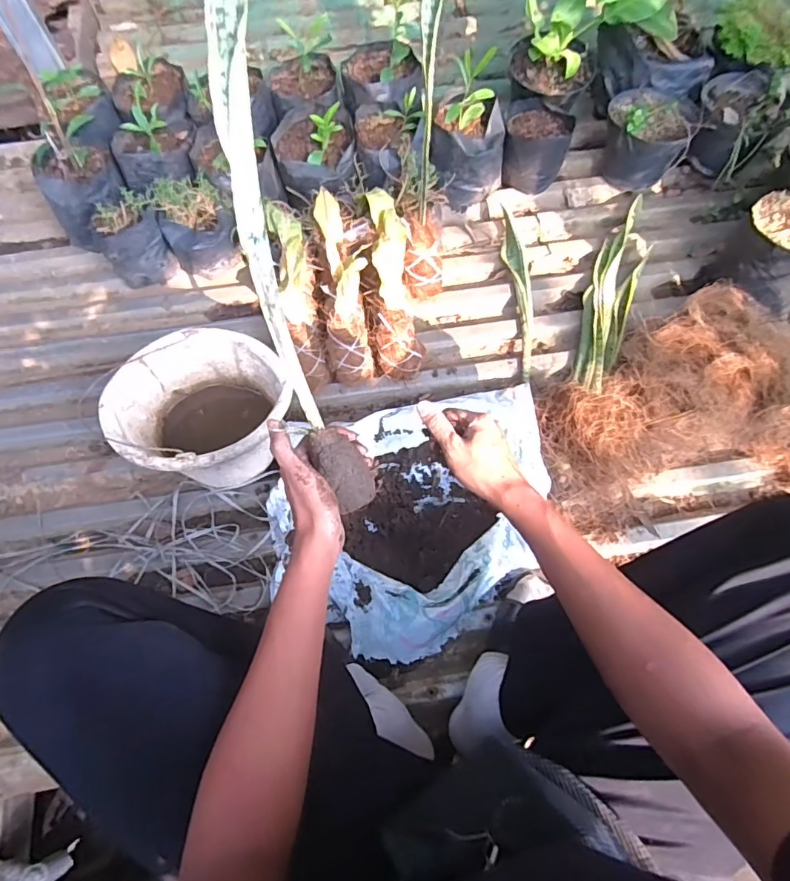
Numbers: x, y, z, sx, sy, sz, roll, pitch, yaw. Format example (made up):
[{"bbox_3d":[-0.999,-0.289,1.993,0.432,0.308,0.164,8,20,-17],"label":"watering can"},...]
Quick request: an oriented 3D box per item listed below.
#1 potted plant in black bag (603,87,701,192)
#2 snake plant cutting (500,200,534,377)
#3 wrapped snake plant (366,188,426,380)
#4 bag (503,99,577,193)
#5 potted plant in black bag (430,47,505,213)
[{"bbox_3d":[0.503,-0.613,1.029,0.170,0.148,0.174,27,71,10],"label":"potted plant in black bag"},{"bbox_3d":[0.238,-0.284,0.953,0.045,0.027,0.382,-3,71,-3],"label":"snake plant cutting"},{"bbox_3d":[-0.003,-0.270,0.864,0.073,0.076,0.320,-7,91,-3],"label":"wrapped snake plant"},{"bbox_3d":[0.283,-0.602,1.035,0.132,0.121,0.137,13,69,5],"label":"bag"},{"bbox_3d":[0.146,-0.583,0.970,0.148,0.216,0.124,4,68,1],"label":"potted plant in black bag"}]

